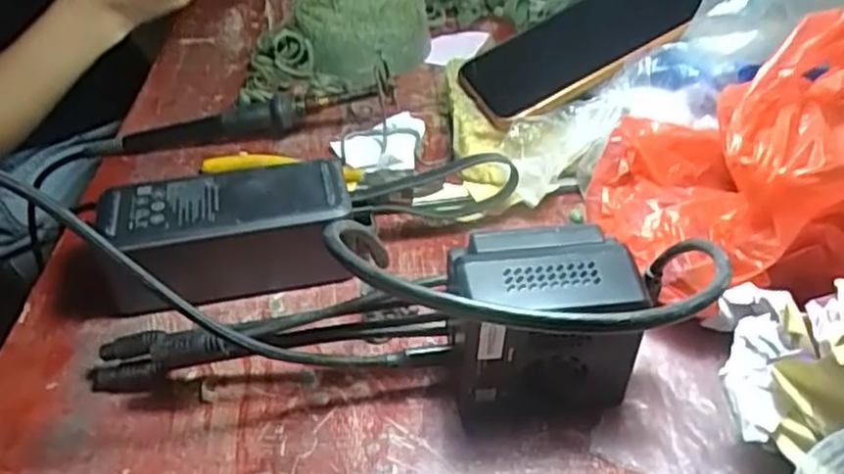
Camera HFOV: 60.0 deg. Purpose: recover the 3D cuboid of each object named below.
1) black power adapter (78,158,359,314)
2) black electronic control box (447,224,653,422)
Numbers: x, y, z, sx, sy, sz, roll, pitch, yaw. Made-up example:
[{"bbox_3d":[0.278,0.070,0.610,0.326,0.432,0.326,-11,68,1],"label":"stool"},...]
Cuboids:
[{"bbox_3d":[-0.110,0.001,0.385,0.142,0.053,0.060,-8,41,-8],"label":"black power adapter"},{"bbox_3d":[0.051,0.040,0.325,0.076,0.080,0.045,-6,41,-5],"label":"black electronic control box"}]

